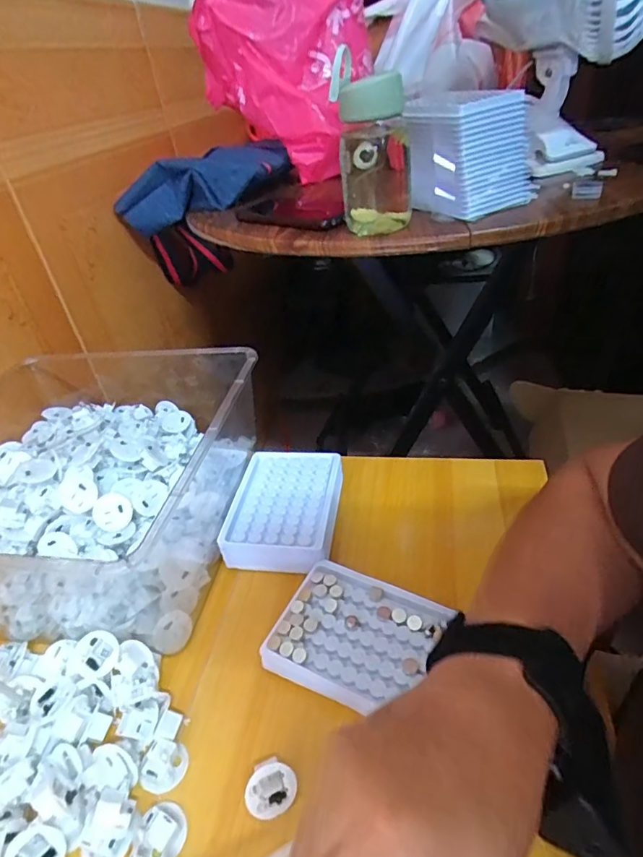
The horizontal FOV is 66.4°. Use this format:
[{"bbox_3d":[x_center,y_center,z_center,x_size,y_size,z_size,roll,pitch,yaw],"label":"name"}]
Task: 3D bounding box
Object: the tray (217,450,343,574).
[{"bbox_3d":[-0.034,0.083,0.500,0.107,0.042,0.135,0,37,11],"label":"tray"}]

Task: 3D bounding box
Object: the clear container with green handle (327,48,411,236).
[{"bbox_3d":[0.054,-0.287,0.513,0.073,0.149,0.061,0,37,11],"label":"clear container with green handle"}]

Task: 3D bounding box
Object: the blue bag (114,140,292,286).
[{"bbox_3d":[-0.166,-0.332,0.787,0.253,0.187,0.152,-2,36,8],"label":"blue bag"}]

